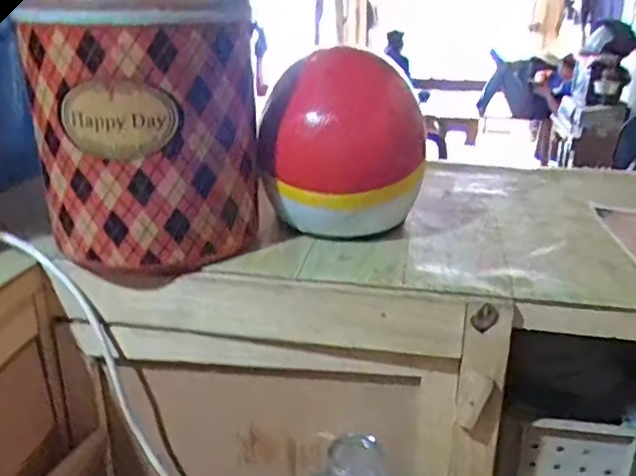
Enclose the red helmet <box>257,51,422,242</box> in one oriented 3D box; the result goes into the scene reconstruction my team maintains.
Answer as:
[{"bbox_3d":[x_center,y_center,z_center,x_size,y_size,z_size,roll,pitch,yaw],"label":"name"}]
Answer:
[{"bbox_3d":[0.023,-0.135,0.897,0.202,0.226,0.191,-13,28,-27],"label":"red helmet"}]

